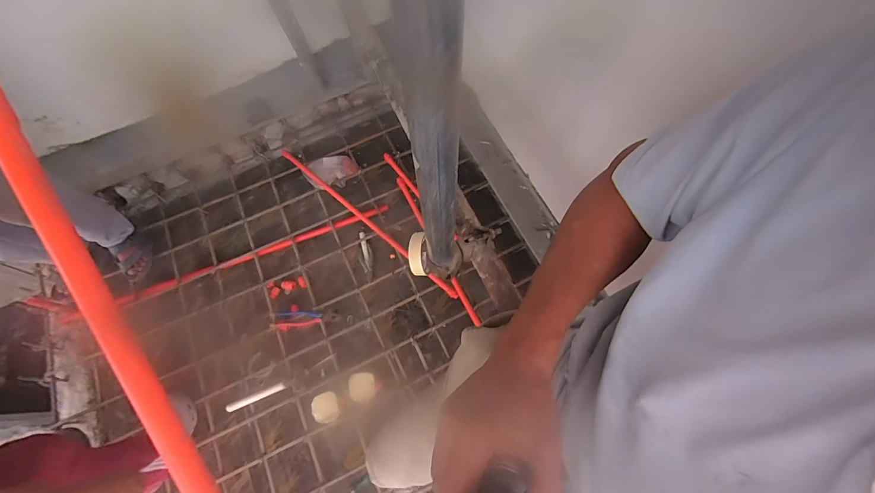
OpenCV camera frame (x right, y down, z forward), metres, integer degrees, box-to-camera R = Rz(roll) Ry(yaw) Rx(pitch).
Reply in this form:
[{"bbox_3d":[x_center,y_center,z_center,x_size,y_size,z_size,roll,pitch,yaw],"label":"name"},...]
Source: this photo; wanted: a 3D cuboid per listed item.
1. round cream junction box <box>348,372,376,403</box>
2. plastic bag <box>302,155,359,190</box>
[{"bbox_3d":[-0.261,0.482,1.267,0.097,0.027,0.092,-1,69,2],"label":"round cream junction box"},{"bbox_3d":[-0.441,-0.306,1.528,0.223,0.063,0.161,-12,69,-2],"label":"plastic bag"}]

